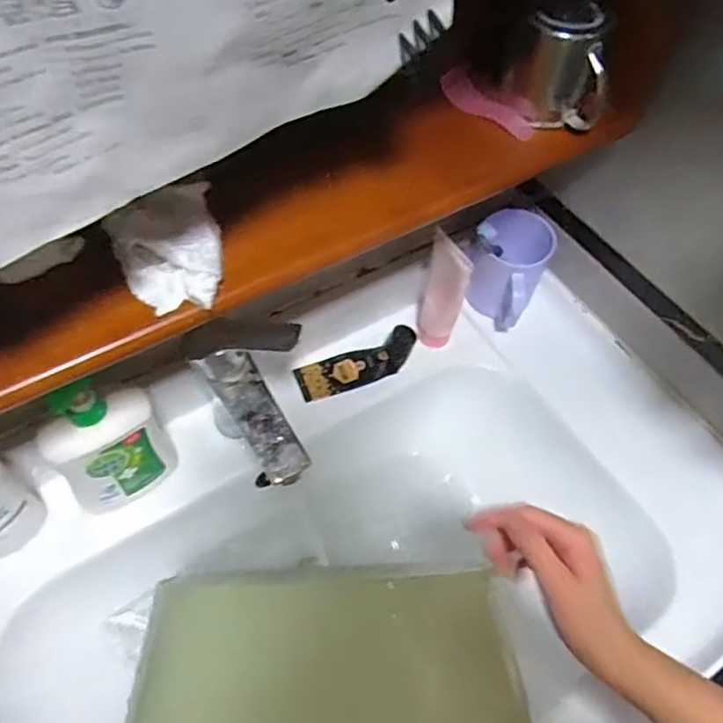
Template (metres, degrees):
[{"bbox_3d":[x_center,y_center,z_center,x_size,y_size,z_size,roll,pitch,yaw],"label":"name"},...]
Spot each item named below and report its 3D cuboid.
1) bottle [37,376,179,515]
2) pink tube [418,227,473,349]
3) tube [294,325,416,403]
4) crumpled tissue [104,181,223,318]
[{"bbox_3d":[-0.224,0.073,0.553,0.095,0.167,0.051,-30,64,-20],"label":"bottle"},{"bbox_3d":[0.087,-0.071,0.668,0.042,0.143,0.036,13,58,5],"label":"pink tube"},{"bbox_3d":[-0.004,0.000,0.694,0.135,0.034,0.045,-18,61,-14],"label":"tube"},{"bbox_3d":[-0.119,-0.073,0.394,0.066,0.031,0.079,-23,62,-16],"label":"crumpled tissue"}]

